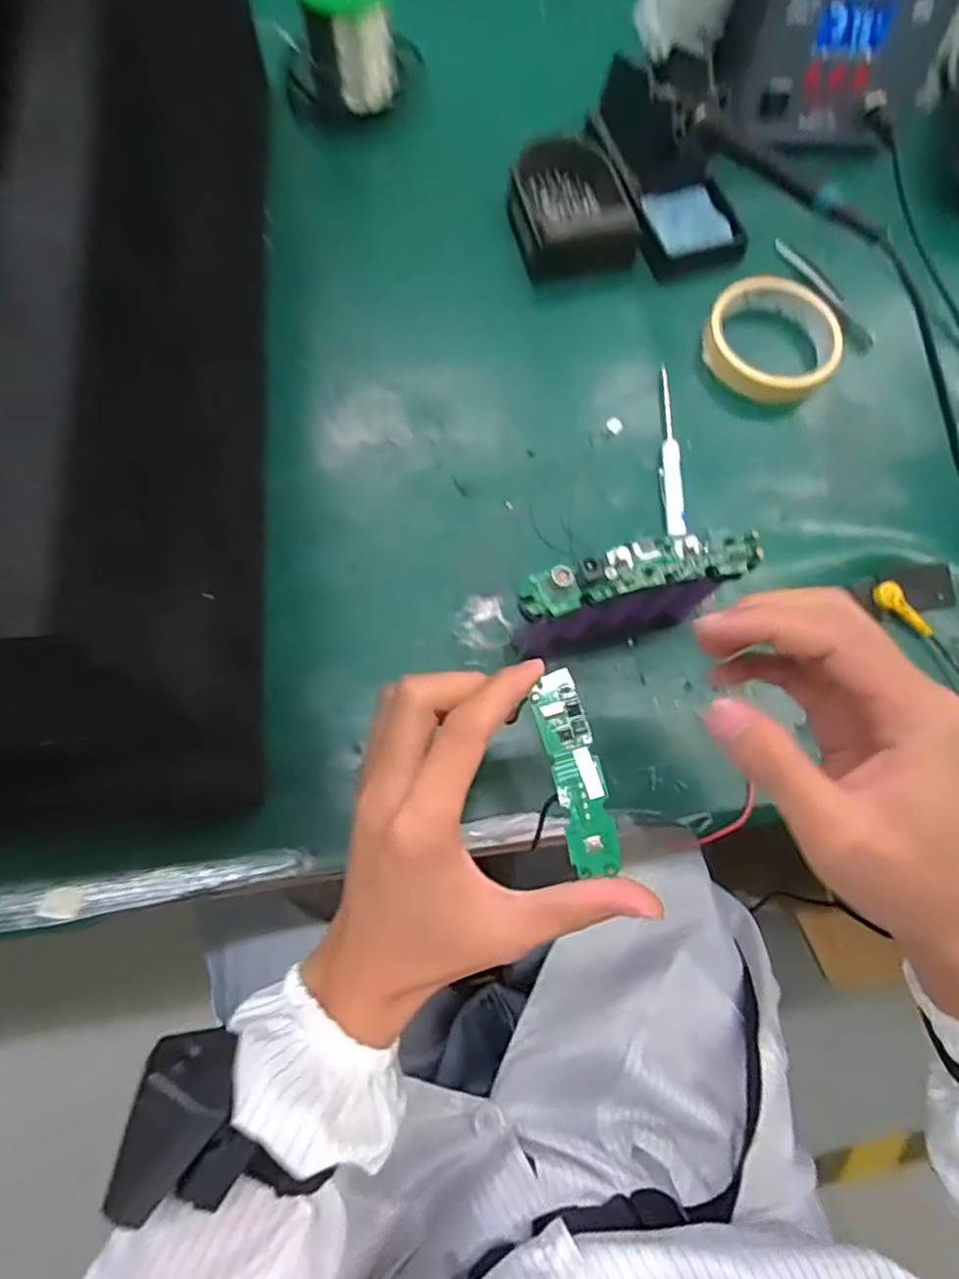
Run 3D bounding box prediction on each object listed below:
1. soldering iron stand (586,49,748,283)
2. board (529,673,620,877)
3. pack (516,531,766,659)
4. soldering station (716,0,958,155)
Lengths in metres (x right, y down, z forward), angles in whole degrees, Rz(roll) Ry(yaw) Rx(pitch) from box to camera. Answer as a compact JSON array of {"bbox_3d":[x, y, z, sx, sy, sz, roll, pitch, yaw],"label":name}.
[{"bbox_3d":[0.138,-0.348,0.458,0.076,0.071,0.149,-20,75,-11],"label":"soldering iron stand"},{"bbox_3d":[0.038,0.051,0.253,0.020,0.005,0.078,-11,73,-5],"label":"board"},{"bbox_3d":[0.075,-0.022,0.339,0.116,0.094,0.025,-13,74,-9],"label":"pack"},{"bbox_3d":[0.270,-0.492,0.495,0.142,0.098,0.199,9,72,-2],"label":"soldering station"}]

